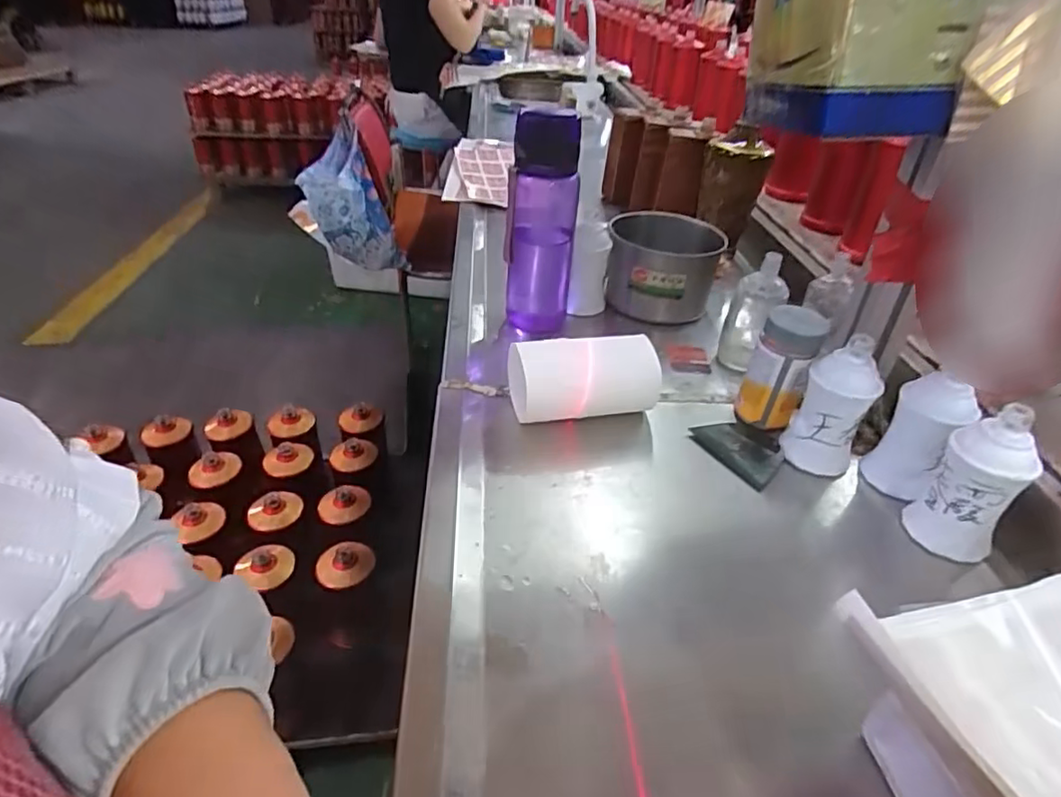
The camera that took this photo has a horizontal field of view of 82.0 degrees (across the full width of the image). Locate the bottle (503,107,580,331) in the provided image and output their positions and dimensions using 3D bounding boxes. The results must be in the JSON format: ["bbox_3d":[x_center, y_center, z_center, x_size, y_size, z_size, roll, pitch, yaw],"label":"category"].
[{"bbox_3d":[0.010,-0.183,0.658,0.074,0.233,0.075,5,35,1],"label":"bottle"}]

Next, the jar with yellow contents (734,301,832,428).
[{"bbox_3d":[0.226,-0.027,0.553,0.052,0.106,0.045,19,38,20],"label":"jar with yellow contents"}]

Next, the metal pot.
[{"bbox_3d":[0.160,-0.158,0.746,0.131,0.099,0.112,7,35,5],"label":"metal pot"}]

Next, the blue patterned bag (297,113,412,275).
[{"bbox_3d":[-0.380,-0.402,1.311,0.200,0.285,0.109,-22,42,-30],"label":"blue patterned bag"}]

